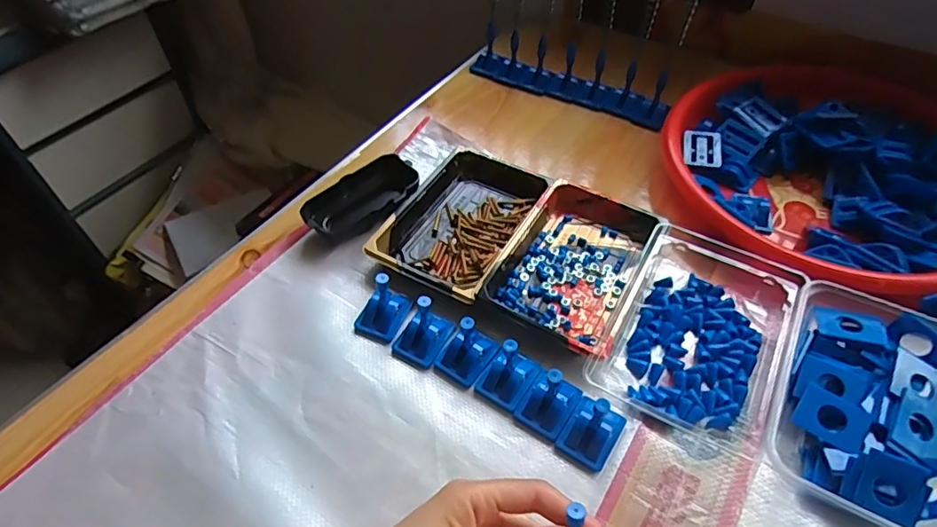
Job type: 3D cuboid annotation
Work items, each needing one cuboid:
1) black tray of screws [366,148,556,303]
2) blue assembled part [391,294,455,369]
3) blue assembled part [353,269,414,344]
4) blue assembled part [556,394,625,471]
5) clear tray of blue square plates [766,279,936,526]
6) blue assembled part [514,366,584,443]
[{"bbox_3d":[-0.002,-0.039,0.495,0.106,0.024,0.158,23,54,19],"label":"black tray of screws"},{"bbox_3d":[-0.034,0.047,0.409,0.033,0.044,0.039,28,55,22],"label":"blue assembled part"},{"bbox_3d":[-0.067,0.032,0.423,0.034,0.040,0.036,21,53,18],"label":"blue assembled part"},{"bbox_3d":[0.084,0.104,0.364,0.033,0.043,0.042,28,56,23],"label":"blue assembled part"},{"bbox_3d":[0.270,0.090,0.372,0.110,0.033,0.159,23,54,19],"label":"clear tray of blue square plates"},{"bbox_3d":[0.057,0.090,0.377,0.034,0.042,0.040,27,55,22],"label":"blue assembled part"}]

